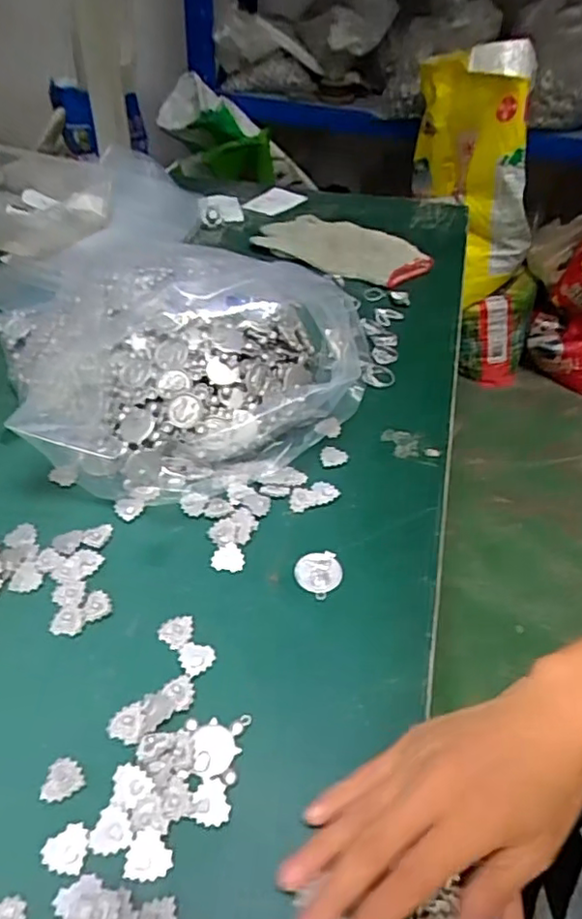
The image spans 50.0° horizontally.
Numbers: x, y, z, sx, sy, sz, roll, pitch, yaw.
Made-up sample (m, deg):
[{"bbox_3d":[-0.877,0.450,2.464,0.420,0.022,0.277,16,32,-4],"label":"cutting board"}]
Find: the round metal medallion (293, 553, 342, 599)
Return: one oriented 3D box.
[{"bbox_3d":[0.019,0.072,0.398,0.031,0.005,0.029,1,44,-1],"label":"round metal medallion"}]

